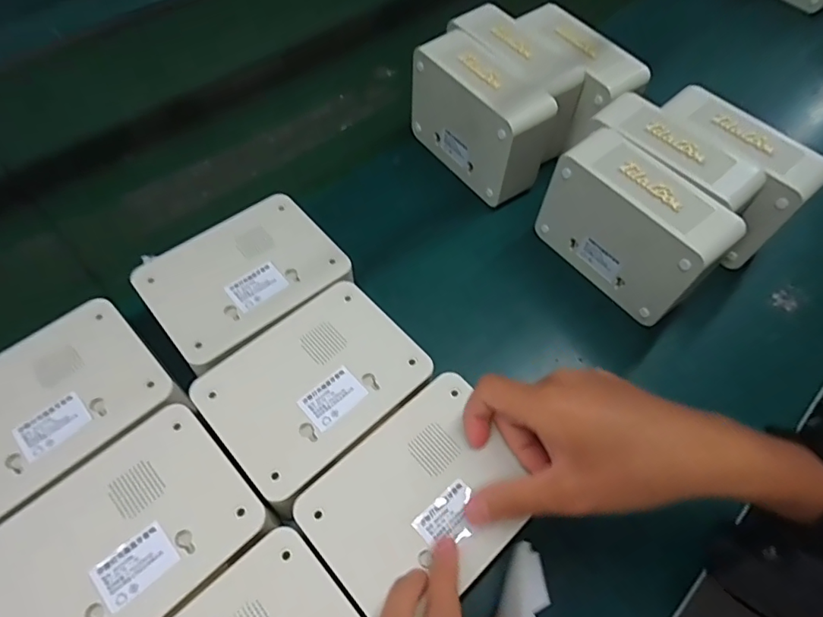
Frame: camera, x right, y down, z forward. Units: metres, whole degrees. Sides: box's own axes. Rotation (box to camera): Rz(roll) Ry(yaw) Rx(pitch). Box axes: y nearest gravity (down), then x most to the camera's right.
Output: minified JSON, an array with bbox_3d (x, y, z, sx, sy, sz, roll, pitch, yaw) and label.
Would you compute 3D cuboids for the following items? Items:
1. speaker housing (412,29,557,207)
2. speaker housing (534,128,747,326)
[{"bbox_3d":[0.065,-0.180,0.496,0.053,0.114,0.145,-32,66,-21],"label":"speaker housing"},{"bbox_3d":[0.185,-0.067,0.434,0.053,0.108,0.140,-34,66,-21],"label":"speaker housing"}]

